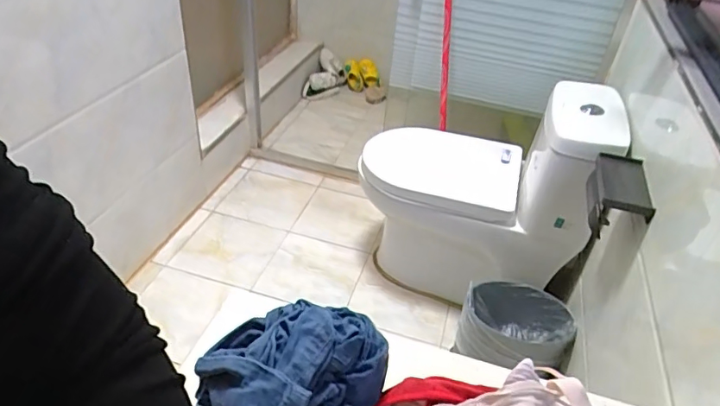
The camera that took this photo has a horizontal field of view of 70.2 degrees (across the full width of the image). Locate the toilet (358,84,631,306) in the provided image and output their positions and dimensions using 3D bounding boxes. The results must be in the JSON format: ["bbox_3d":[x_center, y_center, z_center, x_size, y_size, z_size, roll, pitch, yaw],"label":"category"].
[{"bbox_3d":[0.346,-0.038,1.542,0.656,0.617,0.396,18,40,16],"label":"toilet"}]

